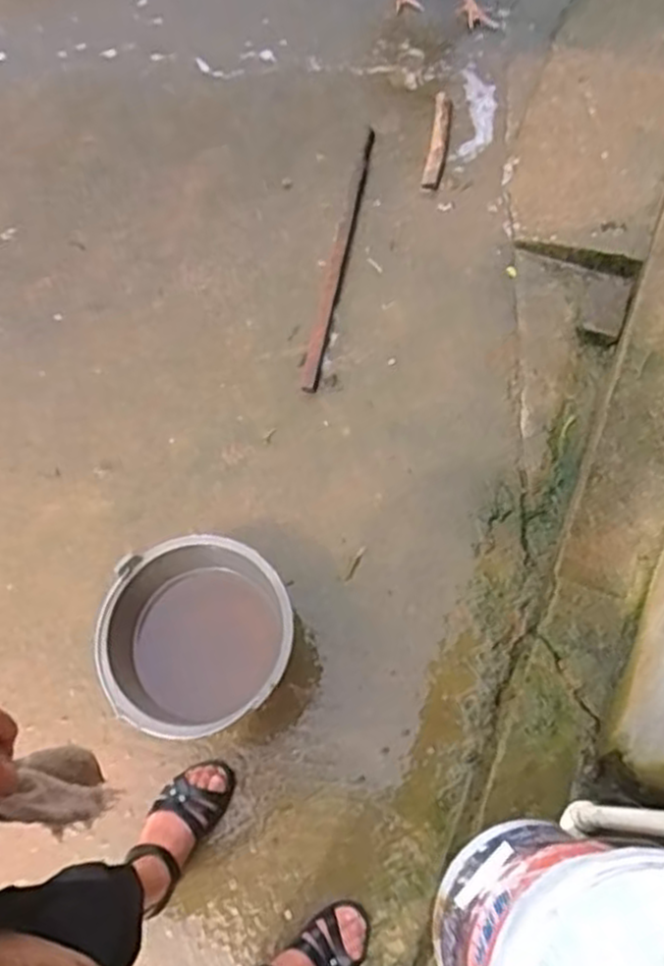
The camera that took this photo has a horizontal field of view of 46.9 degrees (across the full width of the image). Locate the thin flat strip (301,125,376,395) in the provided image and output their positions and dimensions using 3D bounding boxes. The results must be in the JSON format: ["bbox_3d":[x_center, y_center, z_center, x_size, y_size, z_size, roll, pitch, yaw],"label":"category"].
[{"bbox_3d":[0.015,-0.454,1.528,0.035,0.013,0.594,11,70,7],"label":"thin flat strip"}]

